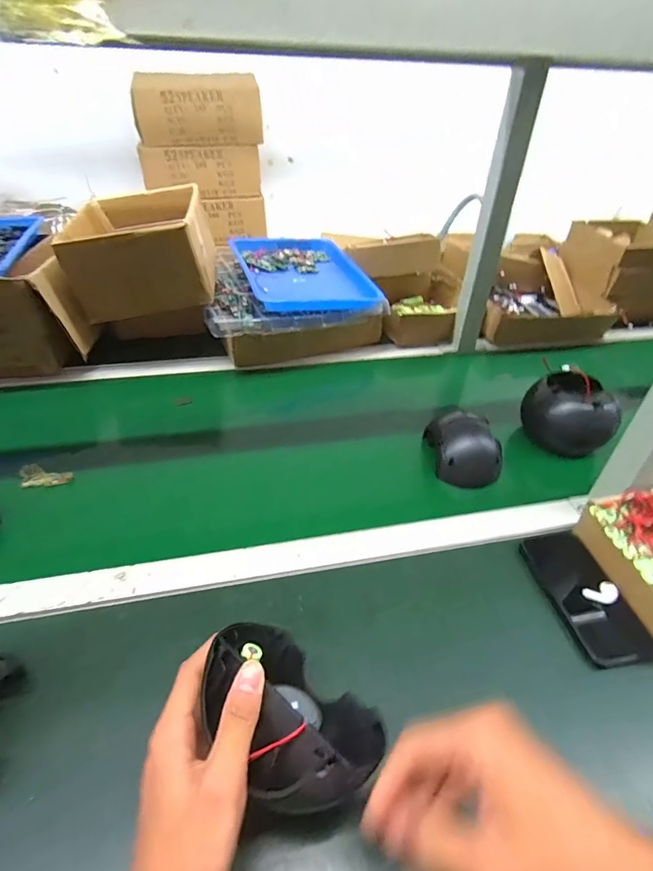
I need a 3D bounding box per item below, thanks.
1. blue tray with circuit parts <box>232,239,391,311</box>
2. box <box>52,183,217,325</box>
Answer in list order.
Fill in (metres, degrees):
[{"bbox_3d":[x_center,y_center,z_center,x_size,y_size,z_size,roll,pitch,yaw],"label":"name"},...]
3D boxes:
[{"bbox_3d":[-0.056,-0.350,0.938,0.252,0.049,0.355,-11,42,-15],"label":"blue tray with circuit parts"},{"bbox_3d":[-0.346,-0.377,0.854,0.236,0.138,0.321,-5,41,-9],"label":"box"}]

